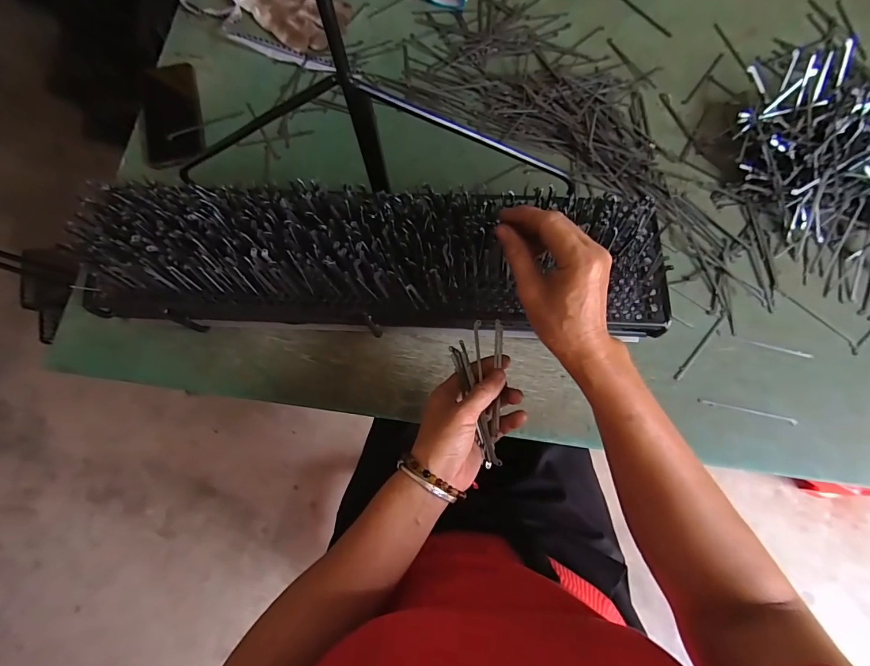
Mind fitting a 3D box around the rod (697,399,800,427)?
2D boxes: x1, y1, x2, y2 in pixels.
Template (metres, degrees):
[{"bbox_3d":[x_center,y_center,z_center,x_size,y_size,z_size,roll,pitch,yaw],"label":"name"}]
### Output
[{"bbox_3d":[0.361,0.090,0.450,0.111,0.004,0.008,13,77,4],"label":"rod"}]

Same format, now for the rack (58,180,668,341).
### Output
[{"bbox_3d":[-0.062,-0.075,0.407,0.594,0.092,0.130,1,77,-1],"label":"rack"}]

